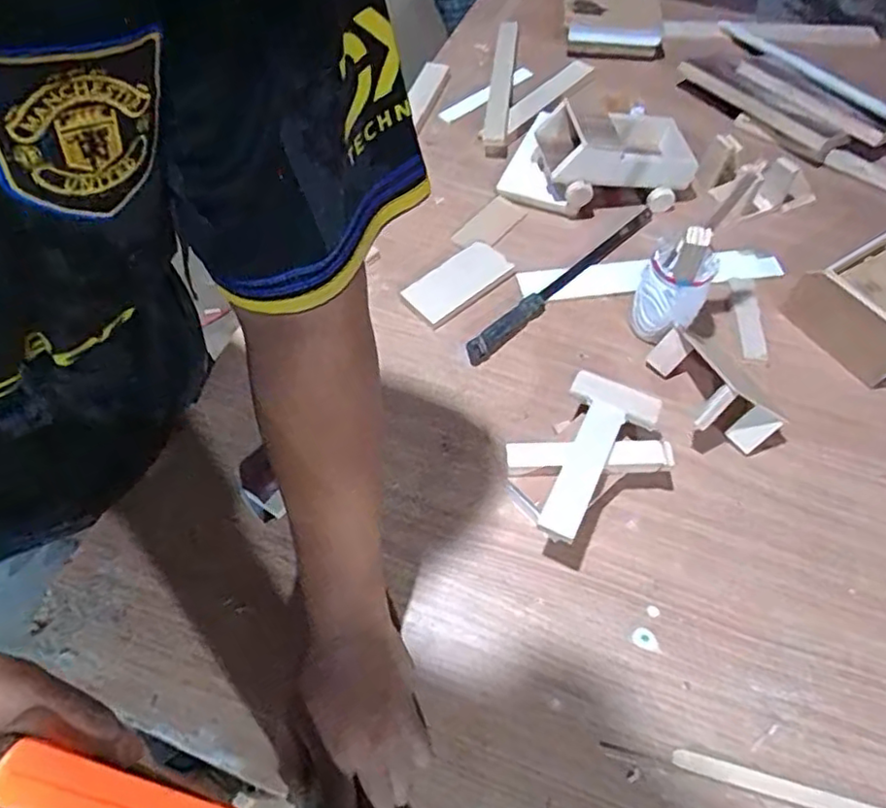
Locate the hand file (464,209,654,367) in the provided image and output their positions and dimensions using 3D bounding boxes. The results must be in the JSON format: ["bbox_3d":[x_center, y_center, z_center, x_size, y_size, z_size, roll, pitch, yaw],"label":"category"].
[{"bbox_3d":[0.135,-0.136,0.710,0.294,0.031,0.023,-38,63,-24],"label":"hand file"}]

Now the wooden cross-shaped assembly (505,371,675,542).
[{"bbox_3d":[0.120,0.048,0.569,0.153,0.059,0.110,-32,63,-19],"label":"wooden cross-shaped assembly"}]

